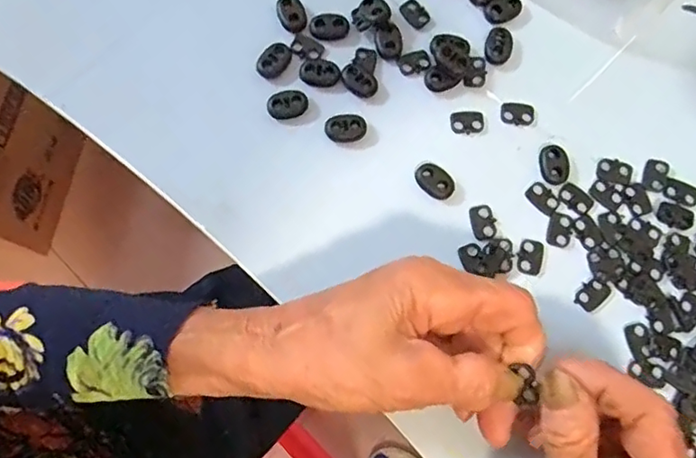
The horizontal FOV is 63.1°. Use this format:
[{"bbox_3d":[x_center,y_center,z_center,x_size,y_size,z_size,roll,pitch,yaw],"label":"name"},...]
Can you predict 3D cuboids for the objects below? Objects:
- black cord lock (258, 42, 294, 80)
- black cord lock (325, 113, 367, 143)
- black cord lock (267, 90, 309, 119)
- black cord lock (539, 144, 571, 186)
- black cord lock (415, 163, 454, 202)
[{"bbox_3d":[-0.040,-0.093,0.313,0.014,0.005,0.021,44,83,9],"label":"black cord lock"},{"bbox_3d":[-0.001,-0.055,0.308,0.022,0.004,0.016,-14,79,-2],"label":"black cord lock"},{"bbox_3d":[-0.033,-0.068,0.308,0.022,0.005,0.014,-16,79,-2],"label":"black cord lock"},{"bbox_3d":[0.112,-0.035,0.307,0.016,0.004,0.022,-4,78,0],"label":"black cord lock"},{"bbox_3d":[0.047,-0.025,0.303,0.016,0.005,0.022,-40,80,-7],"label":"black cord lock"}]

